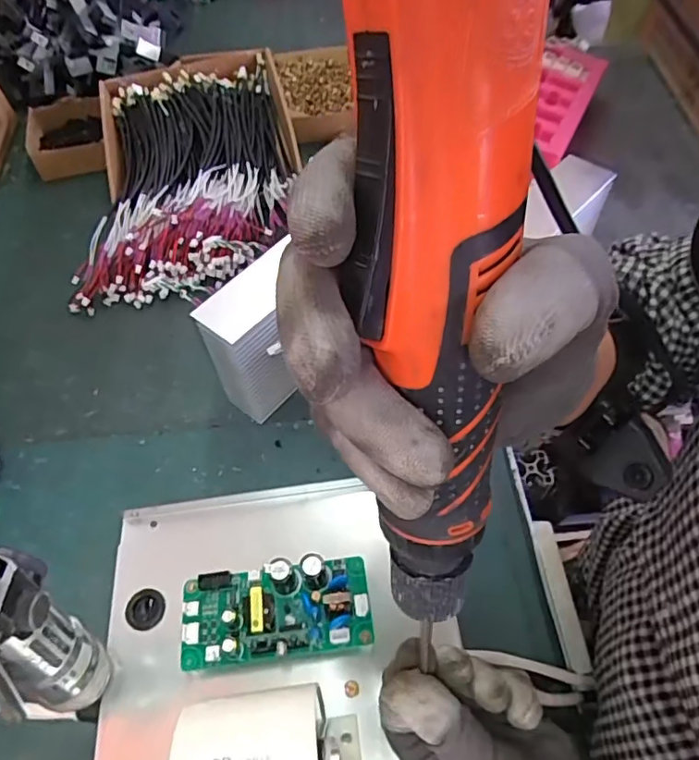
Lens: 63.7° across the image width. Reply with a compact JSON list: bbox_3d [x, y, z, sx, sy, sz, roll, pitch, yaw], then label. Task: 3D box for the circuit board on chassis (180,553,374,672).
[{"bbox_3d":[-0.047,0.142,0.350,0.116,0.026,0.058,-7,56,-2],"label":"circuit board on chassis"}]

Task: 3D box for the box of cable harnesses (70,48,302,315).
[{"bbox_3d":[-0.225,-0.308,0.826,0.297,0.106,0.440,-3,56,1],"label":"box of cable harnesses"}]

